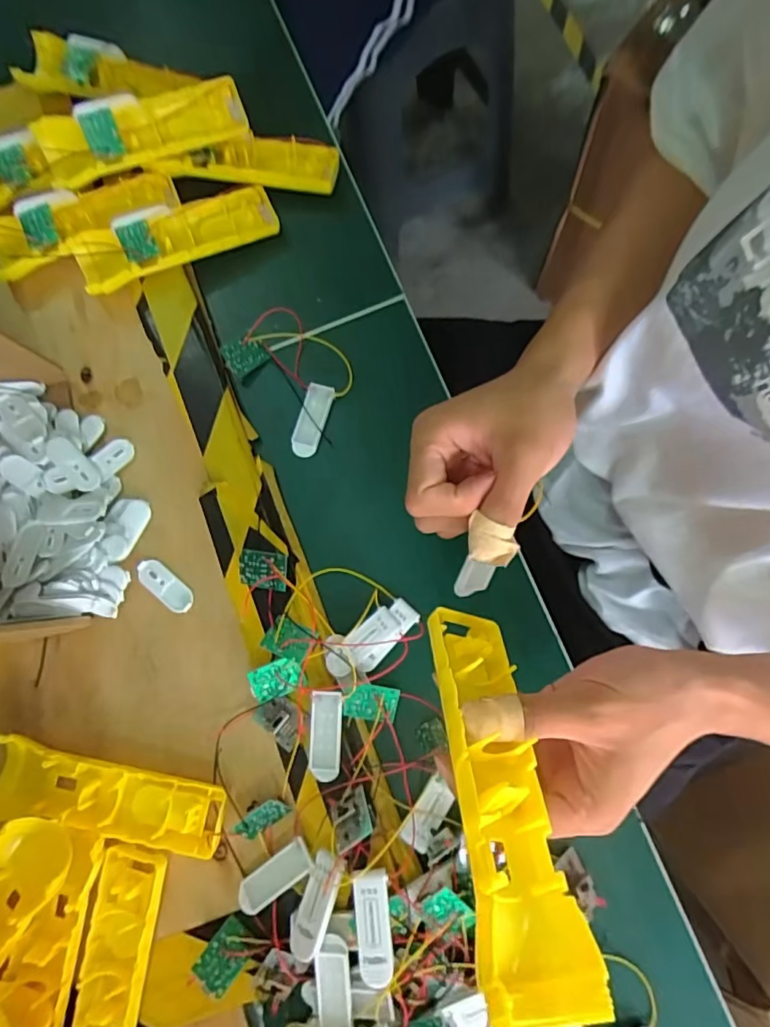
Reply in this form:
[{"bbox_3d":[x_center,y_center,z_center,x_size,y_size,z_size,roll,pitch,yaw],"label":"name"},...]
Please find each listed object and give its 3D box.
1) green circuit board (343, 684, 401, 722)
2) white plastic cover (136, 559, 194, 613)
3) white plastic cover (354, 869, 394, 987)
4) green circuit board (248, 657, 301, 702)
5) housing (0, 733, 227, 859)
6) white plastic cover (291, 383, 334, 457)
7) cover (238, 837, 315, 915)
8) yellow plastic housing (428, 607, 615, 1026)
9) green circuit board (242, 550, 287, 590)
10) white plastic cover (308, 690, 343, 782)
[{"bbox_3d":[-0.009,0.129,0.373,0.038,0.004,0.025,2,96,1],"label":"green circuit board"},{"bbox_3d":[-0.161,0.052,0.398,0.050,0.004,0.021,38,84,10],"label":"white plastic cover"},{"bbox_3d":[-0.007,0.247,0.328,0.020,0.011,0.058,-5,78,3],"label":"white plastic cover"},{"bbox_3d":[-0.074,0.113,0.371,0.034,0.004,0.025,-19,101,-5],"label":"green circuit board"},{"bbox_3d":[-0.185,0.190,0.361,0.157,0.017,0.048,12,80,6],"label":"housing"},{"bbox_3d":[-0.057,-0.074,0.428,0.021,0.007,0.058,17,80,7],"label":"white plastic cover"},{"bbox_3d":[-0.071,0.232,0.348,0.053,0.012,0.019,-38,79,-4],"label":"cover"},{"bbox_3d":[0.049,0.114,0.239,0.045,0.040,0.162,-7,49,-1],"label":"yellow plastic housing"},{"bbox_3d":[-0.085,0.039,0.384,0.037,0.010,0.026,6,93,20],"label":"green circuit board"},{"bbox_3d":[-0.040,0.149,0.368,0.021,0.008,0.057,1,79,4],"label":"white plastic cover"}]

